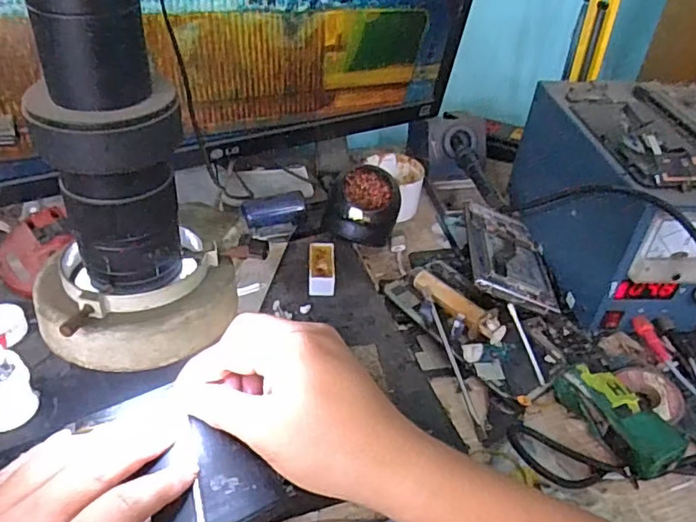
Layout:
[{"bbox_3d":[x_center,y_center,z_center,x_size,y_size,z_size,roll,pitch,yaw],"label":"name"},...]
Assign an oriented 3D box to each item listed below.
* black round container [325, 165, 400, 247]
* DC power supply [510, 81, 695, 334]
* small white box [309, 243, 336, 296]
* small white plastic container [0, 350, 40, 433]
[{"bbox_3d":[0.014,-0.049,0.548,0.063,0.052,0.064,3,38,-2],"label":"black round container"},{"bbox_3d":[0.277,-0.057,0.520,0.189,0.141,0.239,-3,39,-9],"label":"DC power supply"},{"bbox_3d":[-0.022,0.006,0.492,0.022,0.016,0.049,1,38,-4],"label":"small white box"},{"bbox_3d":[-0.214,0.079,0.361,0.032,0.035,0.036,-19,44,-27],"label":"small white plastic container"}]

